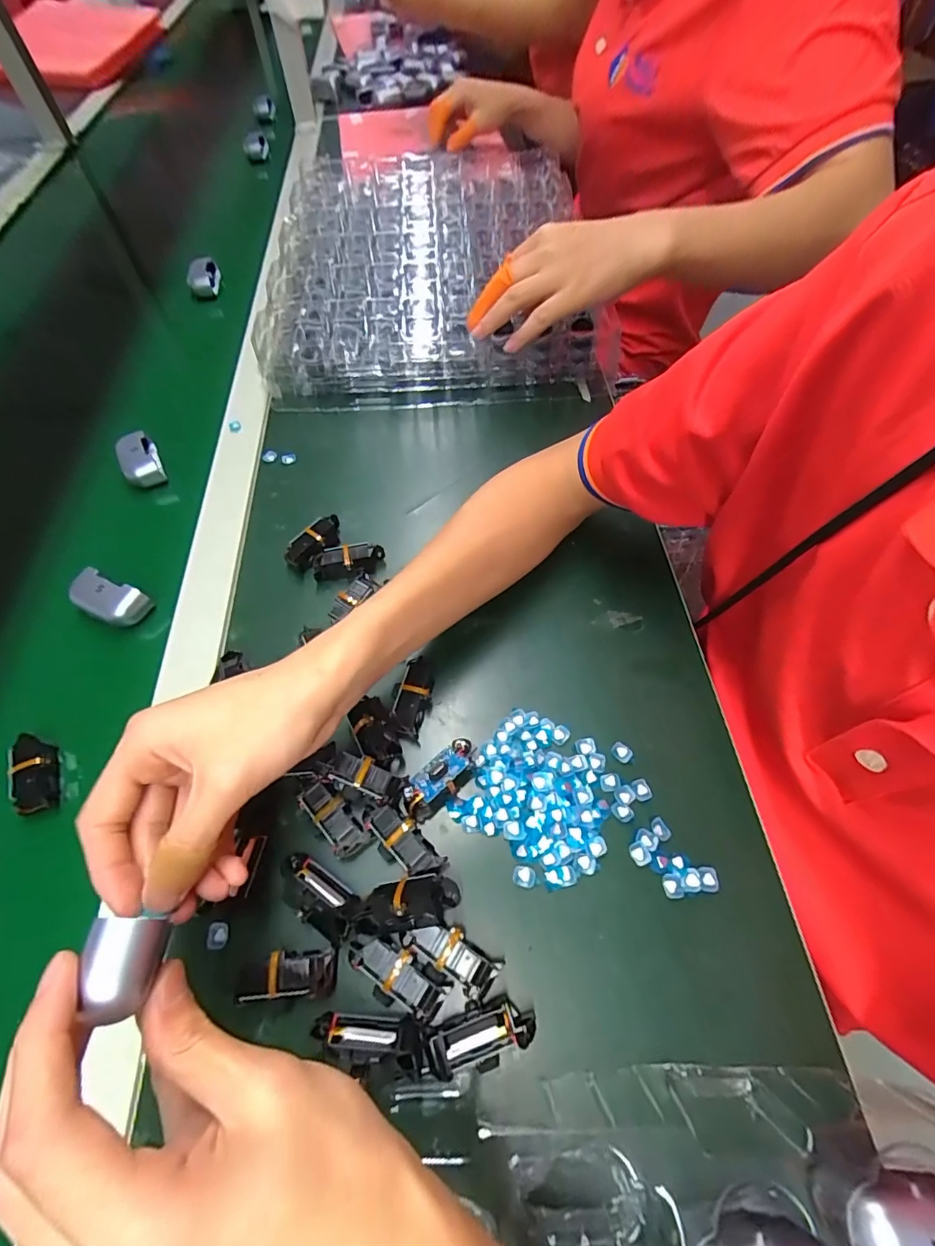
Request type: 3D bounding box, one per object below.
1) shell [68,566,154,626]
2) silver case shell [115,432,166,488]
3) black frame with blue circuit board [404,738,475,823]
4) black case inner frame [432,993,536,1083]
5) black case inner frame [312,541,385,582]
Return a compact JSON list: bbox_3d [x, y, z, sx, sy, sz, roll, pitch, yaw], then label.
[{"bbox_3d":[-0.274,-0.018,0.379,0.054,0.021,0.031,23,63,14],"label":"shell"},{"bbox_3d":[-0.300,-0.149,0.454,0.031,0.029,0.044,-25,62,-12],"label":"silver case shell"},{"bbox_3d":[-0.016,0.096,0.308,0.050,0.020,0.023,-36,65,-18],"label":"black frame with blue circuit board"},{"bbox_3d":[0.007,0.203,0.246,0.052,0.022,0.023,-15,61,-7],"label":"black case inner frame"},{"bbox_3d":[-0.094,-0.048,0.395,0.054,0.024,0.018,-11,60,-4],"label":"black case inner frame"}]

